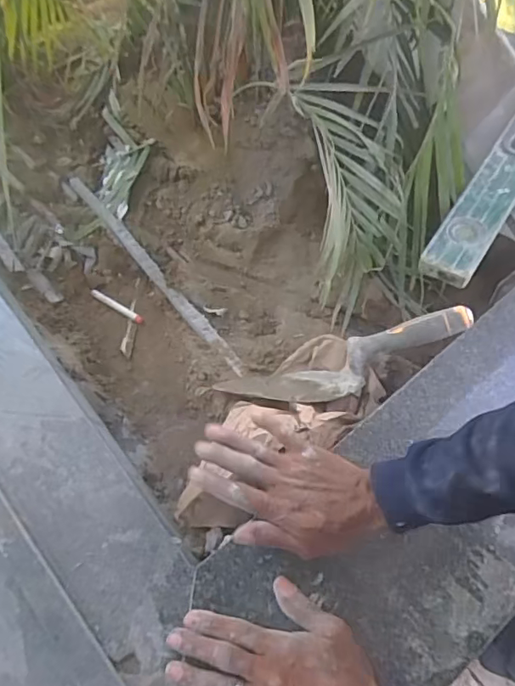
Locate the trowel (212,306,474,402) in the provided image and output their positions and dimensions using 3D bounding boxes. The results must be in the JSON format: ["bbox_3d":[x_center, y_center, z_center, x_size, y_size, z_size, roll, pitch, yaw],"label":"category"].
[{"bbox_3d":[0.115,0.034,0.664,0.326,0.101,0.080,-22,64,16],"label":"trowel"}]

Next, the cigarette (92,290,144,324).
[{"bbox_3d":[-0.218,-0.058,0.791,0.106,0.010,0.013,31,70,16],"label":"cigarette"}]

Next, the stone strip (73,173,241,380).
[{"bbox_3d":[-0.170,-0.122,0.802,0.023,0.014,0.469,-37,68,-14],"label":"stone strip"}]

